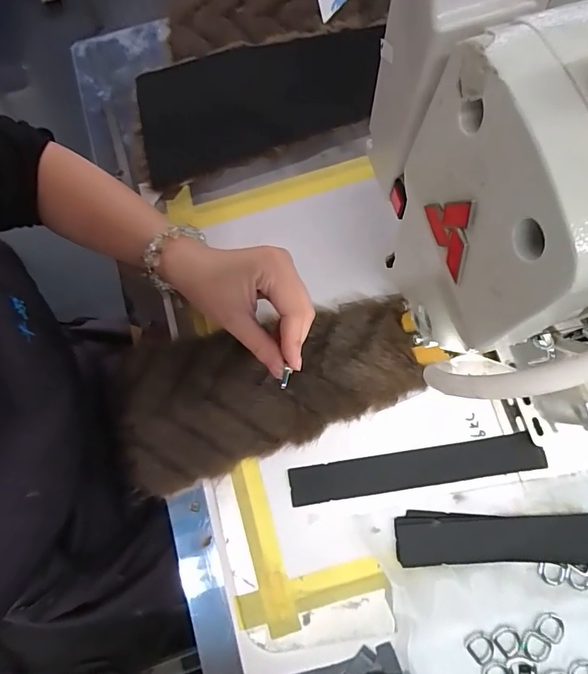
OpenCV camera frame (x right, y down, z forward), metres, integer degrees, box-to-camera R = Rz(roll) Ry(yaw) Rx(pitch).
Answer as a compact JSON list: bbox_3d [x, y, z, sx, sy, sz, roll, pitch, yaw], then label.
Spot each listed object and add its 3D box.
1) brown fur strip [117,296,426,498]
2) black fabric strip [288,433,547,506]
[{"bbox_3d":[-0.022,0.040,0.359,0.245,0.018,0.115,-15,78,-1],"label":"brown fur strip"},{"bbox_3d":[0.097,0.108,0.352,0.199,0.004,0.030,-9,78,2],"label":"black fabric strip"}]

